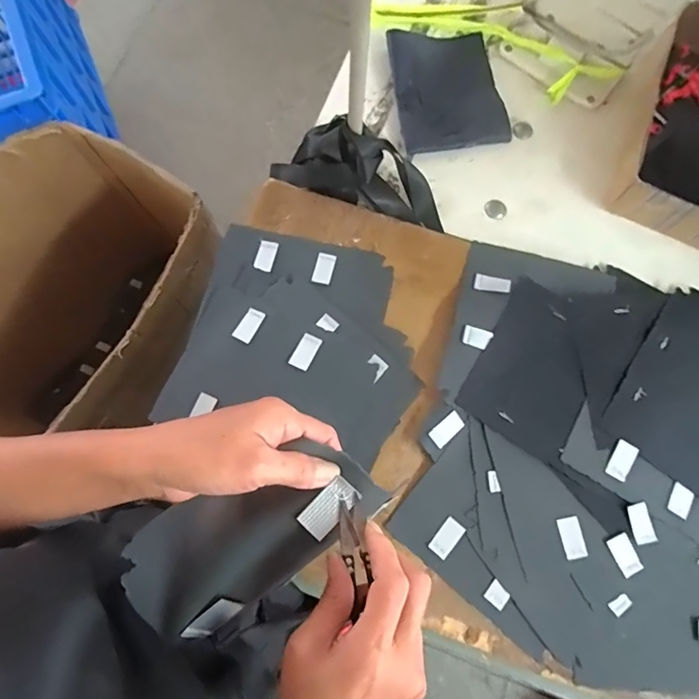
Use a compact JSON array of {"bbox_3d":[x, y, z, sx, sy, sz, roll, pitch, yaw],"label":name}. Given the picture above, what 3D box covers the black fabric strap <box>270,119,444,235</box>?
[{"bbox_3d":[0.005,-0.200,0.537,0.219,0.083,0.060,18,77,5],"label":"black fabric strap"}]

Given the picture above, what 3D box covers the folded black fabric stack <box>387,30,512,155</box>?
[{"bbox_3d":[0.121,-0.324,0.577,0.127,0.023,0.165,-9,76,-2],"label":"folded black fabric stack"}]

